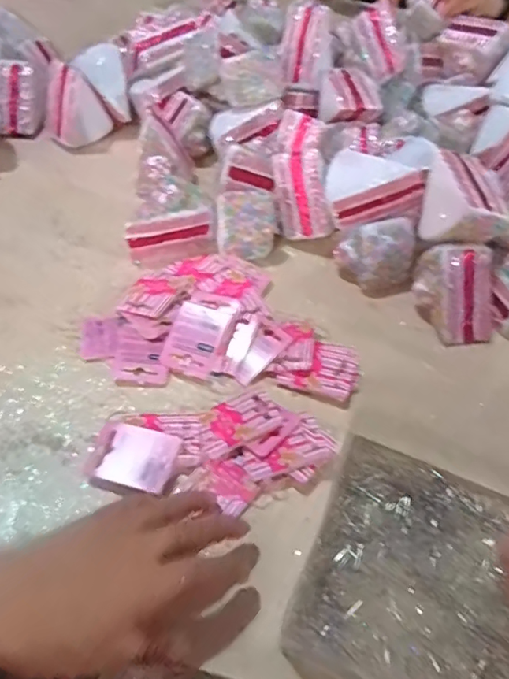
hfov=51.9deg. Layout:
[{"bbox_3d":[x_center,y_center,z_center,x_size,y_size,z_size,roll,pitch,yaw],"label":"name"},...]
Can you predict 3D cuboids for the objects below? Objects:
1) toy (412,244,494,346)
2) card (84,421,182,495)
[{"bbox_3d":[0.193,-0.046,0.497,0.064,0.066,0.082,-10,52,-14],"label":"toy"},{"bbox_3d":[-0.091,0.090,0.389,0.062,0.011,0.049,15,51,6],"label":"card"}]

